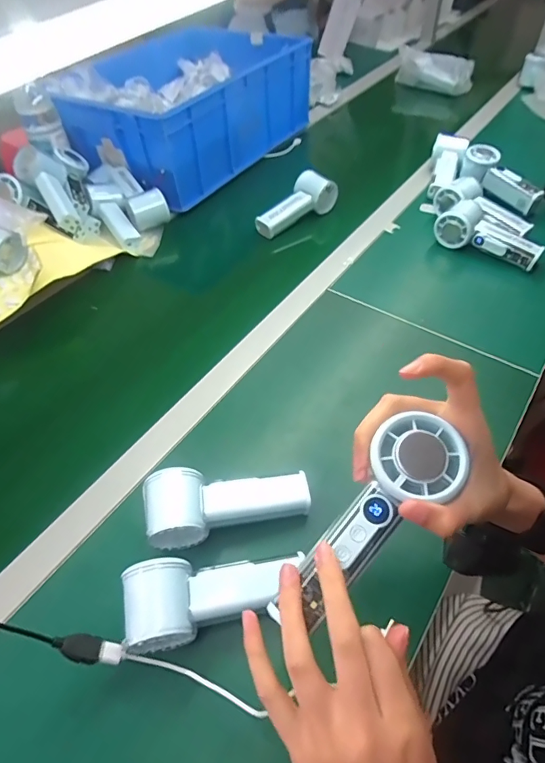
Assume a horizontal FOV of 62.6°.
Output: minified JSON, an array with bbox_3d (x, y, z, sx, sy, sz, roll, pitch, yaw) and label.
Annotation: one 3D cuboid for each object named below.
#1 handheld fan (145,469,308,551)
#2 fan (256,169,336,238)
[{"bbox_3d":[-0.039,0.113,0.422,0.149,0.062,0.064,-14,50,-7],"label":"handheld fan"},{"bbox_3d":[0.039,-0.297,0.757,0.146,0.059,0.047,-38,63,-12],"label":"fan"}]

